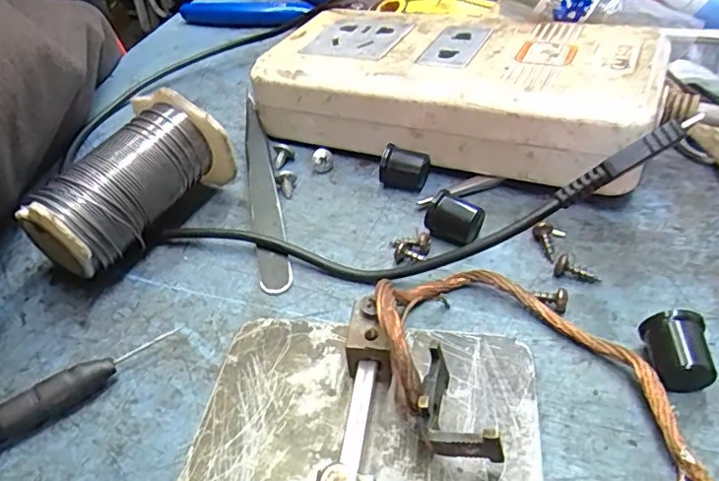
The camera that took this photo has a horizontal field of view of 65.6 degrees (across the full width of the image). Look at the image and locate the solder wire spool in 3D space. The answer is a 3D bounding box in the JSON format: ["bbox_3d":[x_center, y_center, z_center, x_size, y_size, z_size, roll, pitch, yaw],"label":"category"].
[{"bbox_3d":[-0.077,-0.016,0.184,0.035,0.039,0.062,20,48,27],"label":"solder wire spool"}]

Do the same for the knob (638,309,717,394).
[{"bbox_3d":[0.077,0.027,0.134,0.013,0.015,0.014,0,42,7],"label":"knob"}]

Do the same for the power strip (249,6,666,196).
[{"bbox_3d":[0.034,-0.057,0.214,0.143,0.038,0.068,16,47,23],"label":"power strip"}]

